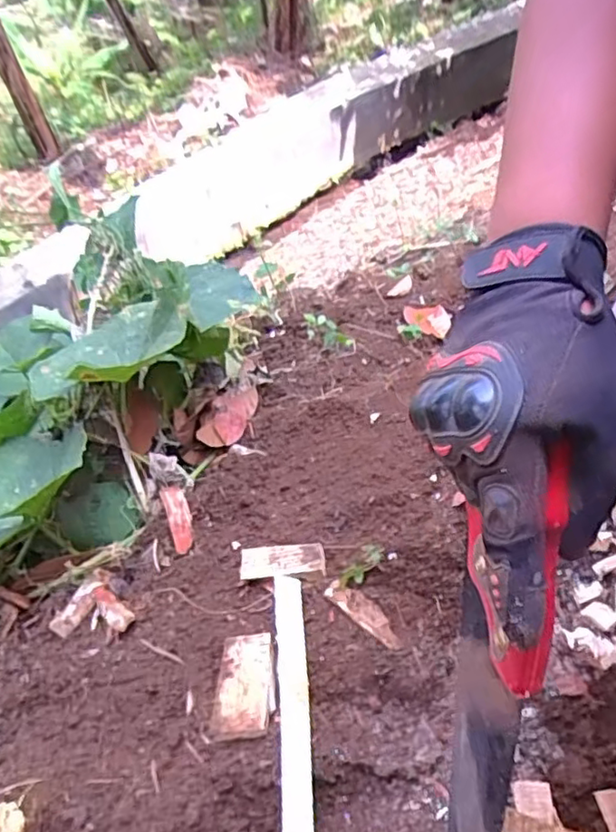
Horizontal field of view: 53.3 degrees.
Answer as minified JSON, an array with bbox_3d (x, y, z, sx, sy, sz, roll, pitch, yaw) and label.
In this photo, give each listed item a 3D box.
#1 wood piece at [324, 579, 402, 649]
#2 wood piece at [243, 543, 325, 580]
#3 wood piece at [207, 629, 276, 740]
[{"bbox_3d":[0.056,0.189,0.595,0.088,0.006,0.023,32,72,32],"label":"wood piece"},{"bbox_3d":[-0.027,0.152,0.651,0.089,0.007,0.037,-7,46,7],"label":"wood piece"},{"bbox_3d":[-0.059,0.248,0.569,0.056,0.013,0.090,-7,43,6],"label":"wood piece"}]

